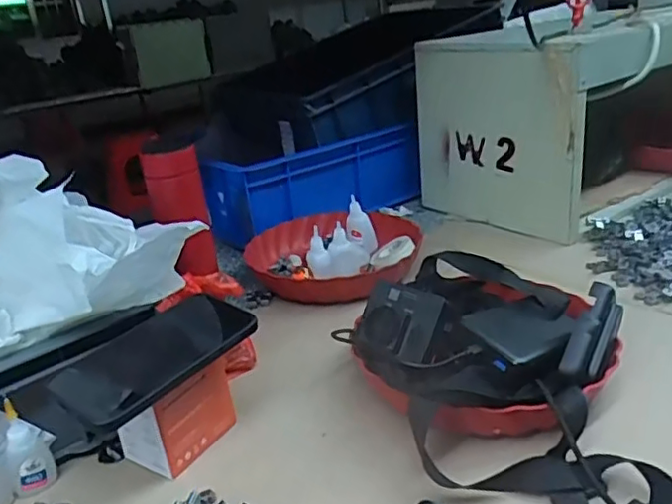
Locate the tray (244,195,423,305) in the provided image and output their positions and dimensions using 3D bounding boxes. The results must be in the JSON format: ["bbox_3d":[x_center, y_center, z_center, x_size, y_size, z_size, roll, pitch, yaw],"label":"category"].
[{"bbox_3d":[-0.002,-0.002,0.860,0.230,0.074,0.251,-12,23,-16],"label":"tray"}]

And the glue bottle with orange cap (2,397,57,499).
[{"bbox_3d":[-0.257,0.161,0.503,0.034,0.083,0.022,-19,26,-30],"label":"glue bottle with orange cap"}]

